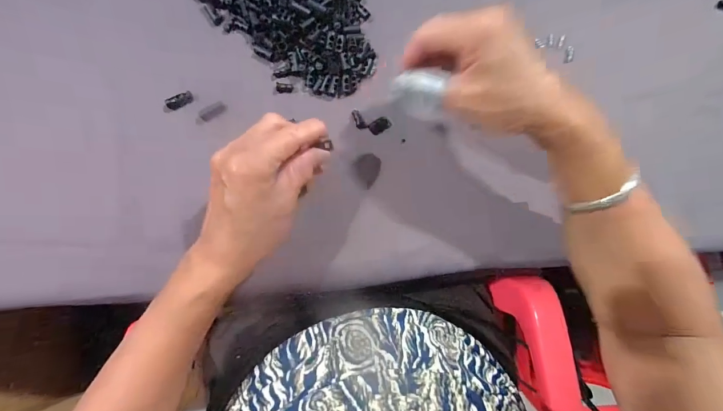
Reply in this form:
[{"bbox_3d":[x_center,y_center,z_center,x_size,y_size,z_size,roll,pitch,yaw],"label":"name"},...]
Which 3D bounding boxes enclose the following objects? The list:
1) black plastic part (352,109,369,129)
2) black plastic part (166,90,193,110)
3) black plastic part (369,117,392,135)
[{"bbox_3d":[-0.002,-0.083,0.323,0.011,0.004,0.019,-22,85,-6],"label":"black plastic part"},{"bbox_3d":[-0.172,-0.099,0.317,0.024,0.006,0.010,-34,86,-19],"label":"black plastic part"},{"bbox_3d":[0.018,-0.078,0.323,0.021,0.006,0.013,-33,86,-6],"label":"black plastic part"}]

